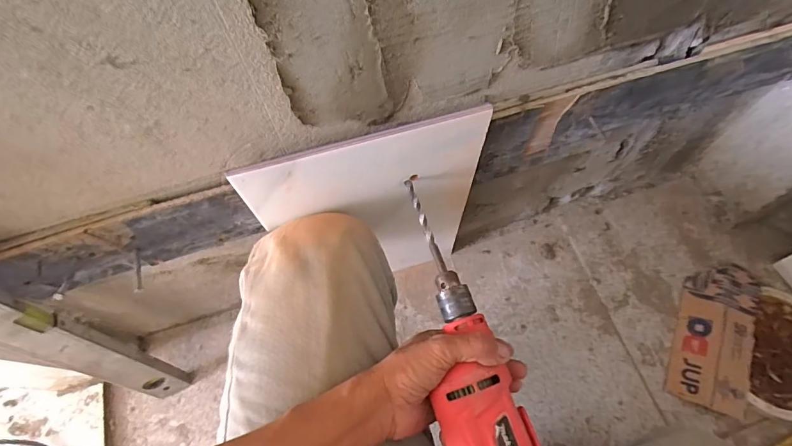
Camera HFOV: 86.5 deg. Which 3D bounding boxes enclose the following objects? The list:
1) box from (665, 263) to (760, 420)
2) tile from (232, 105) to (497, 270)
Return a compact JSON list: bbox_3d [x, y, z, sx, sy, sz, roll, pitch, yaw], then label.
[{"bbox_3d":[0.510,0.171,0.669,0.106,0.018,0.241,22,67,13],"label":"box"},{"bbox_3d":[-0.022,-0.002,0.533,0.239,0.349,0.016,-17,65,-5],"label":"tile"}]

